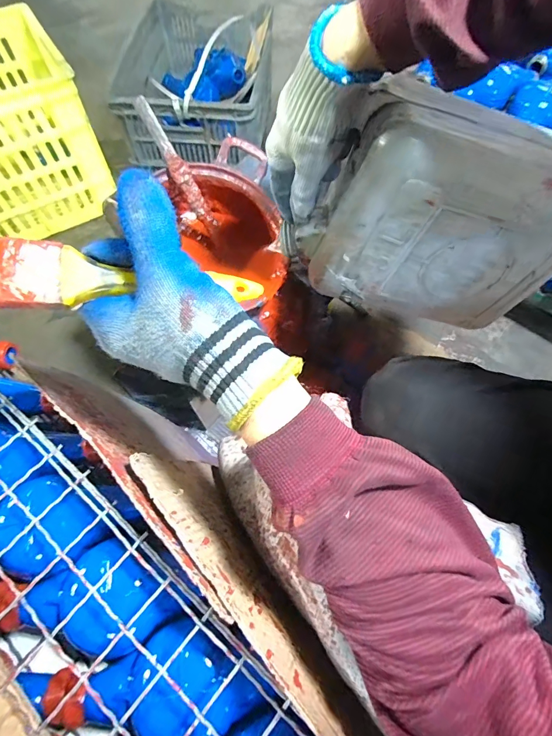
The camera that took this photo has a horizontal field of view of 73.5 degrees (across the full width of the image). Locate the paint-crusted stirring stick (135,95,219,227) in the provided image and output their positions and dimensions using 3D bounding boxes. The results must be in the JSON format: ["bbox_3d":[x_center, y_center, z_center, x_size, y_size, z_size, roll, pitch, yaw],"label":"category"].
[{"bbox_3d":[-0.121,-0.246,0.453,0.018,0.015,0.154,-39,115,-18],"label":"paint-crusted stirring stick"}]

